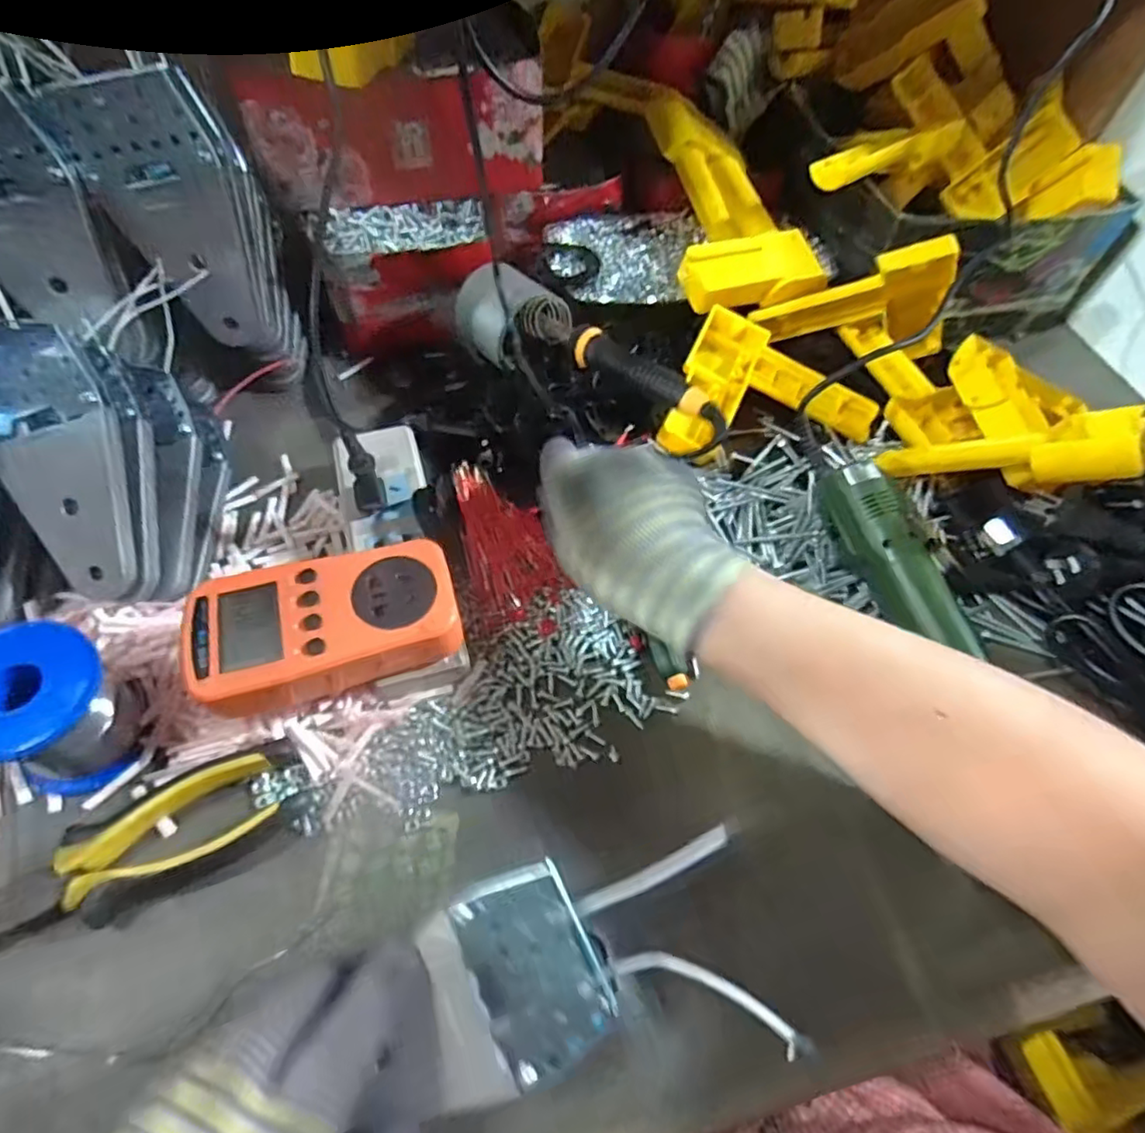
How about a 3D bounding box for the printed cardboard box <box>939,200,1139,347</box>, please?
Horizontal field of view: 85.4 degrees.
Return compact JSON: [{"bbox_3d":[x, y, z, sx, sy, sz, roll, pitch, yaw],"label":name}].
[{"bbox_3d":[0.386,-0.237,0.516,0.139,0.111,0.016,-9,59,-10],"label":"printed cardboard box"}]

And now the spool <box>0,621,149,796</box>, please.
[{"bbox_3d":[-0.244,0.066,0.289,0.054,0.060,0.058,2,58,-4],"label":"spool"}]

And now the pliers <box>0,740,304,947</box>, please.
[{"bbox_3d":[-0.207,0.133,0.276,0.165,0.024,0.045,-26,63,-19],"label":"pliers"}]

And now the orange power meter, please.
[{"bbox_3d":[-0.120,0.030,0.308,0.122,0.030,0.069,-15,60,-14],"label":"orange power meter"}]

